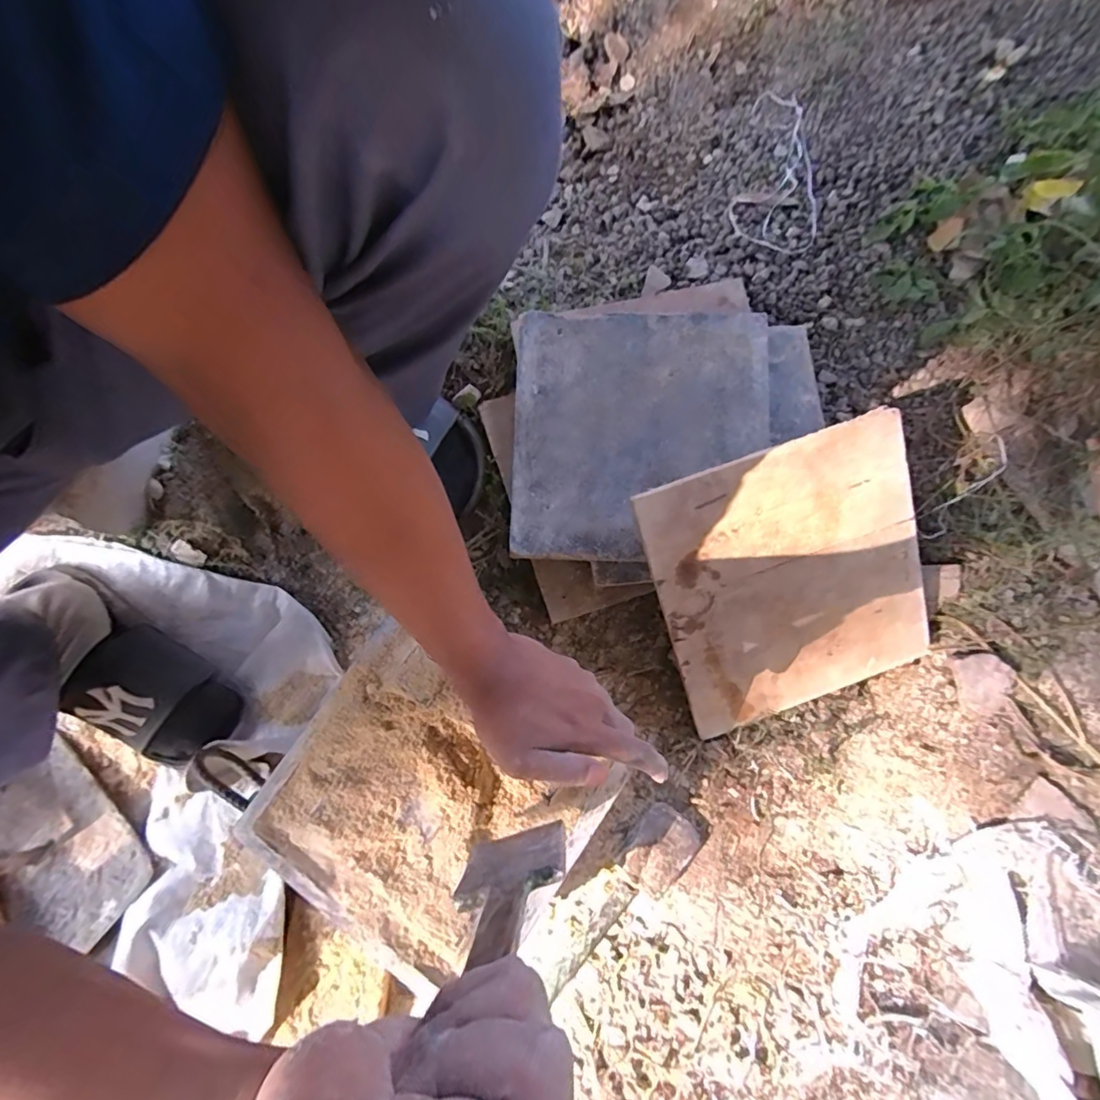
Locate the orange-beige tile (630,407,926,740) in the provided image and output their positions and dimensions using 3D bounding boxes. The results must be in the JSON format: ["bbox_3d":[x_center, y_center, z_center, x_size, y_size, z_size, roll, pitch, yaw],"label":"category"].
[{"bbox_3d":[0.220,0.031,0.486,0.236,0.005,0.248,-19,106,0],"label":"orange-beige tile"}]

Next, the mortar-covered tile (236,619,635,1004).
[{"bbox_3d":[-0.100,0.199,0.407,0.222,0.015,0.193,35,82,8],"label":"mortar-covered tile"}]

